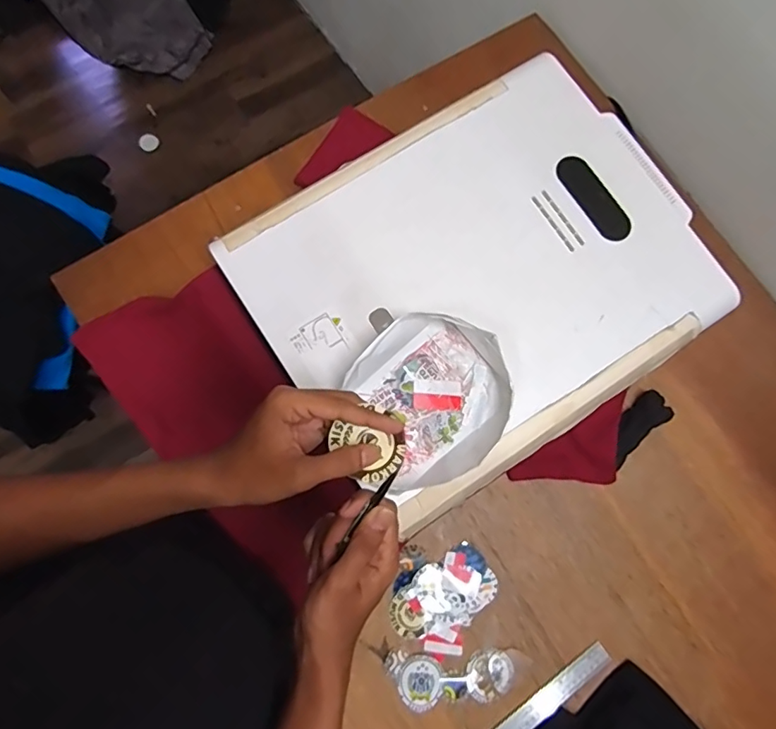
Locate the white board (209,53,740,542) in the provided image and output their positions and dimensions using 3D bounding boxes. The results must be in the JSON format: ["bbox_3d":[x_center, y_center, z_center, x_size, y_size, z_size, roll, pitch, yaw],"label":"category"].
[{"bbox_3d":[0.113,-0.112,0.604,0.508,0.033,0.399,-33,79,-6],"label":"white board"}]

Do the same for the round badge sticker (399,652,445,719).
[{"bbox_3d":[0.042,0.412,0.664,0.057,0.005,0.069,15,79,-2],"label":"round badge sticker"}]

